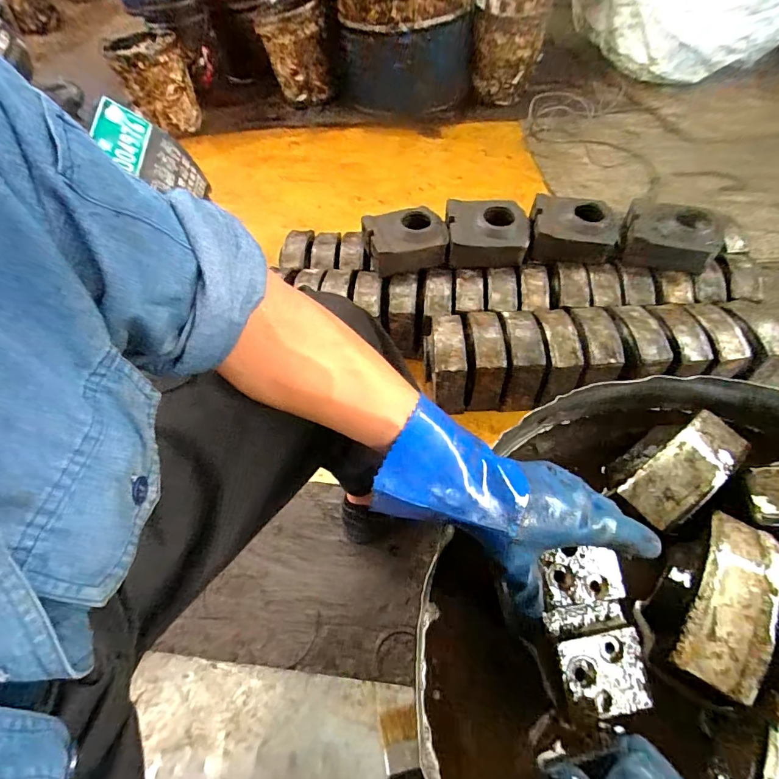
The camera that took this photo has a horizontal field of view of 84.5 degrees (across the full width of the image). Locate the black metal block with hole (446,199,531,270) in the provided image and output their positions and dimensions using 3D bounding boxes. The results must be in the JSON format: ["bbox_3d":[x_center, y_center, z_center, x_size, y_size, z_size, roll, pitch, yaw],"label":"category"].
[{"bbox_3d":[0.230,-0.368,1.019,0.186,0.089,0.158,6,55,9],"label":"black metal block with hole"}]

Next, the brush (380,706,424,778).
[{"bbox_3d":[0.026,0.552,0.572,0.052,0.028,0.200,-9,54,-2],"label":"brush"}]

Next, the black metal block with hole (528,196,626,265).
[{"bbox_3d":[0.424,-0.372,0.993,0.189,0.080,0.151,4,55,7],"label":"black metal block with hole"}]

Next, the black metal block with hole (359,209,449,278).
[{"bbox_3d":[0.037,-0.356,1.039,0.192,0.099,0.152,-4,54,1],"label":"black metal block with hole"}]

